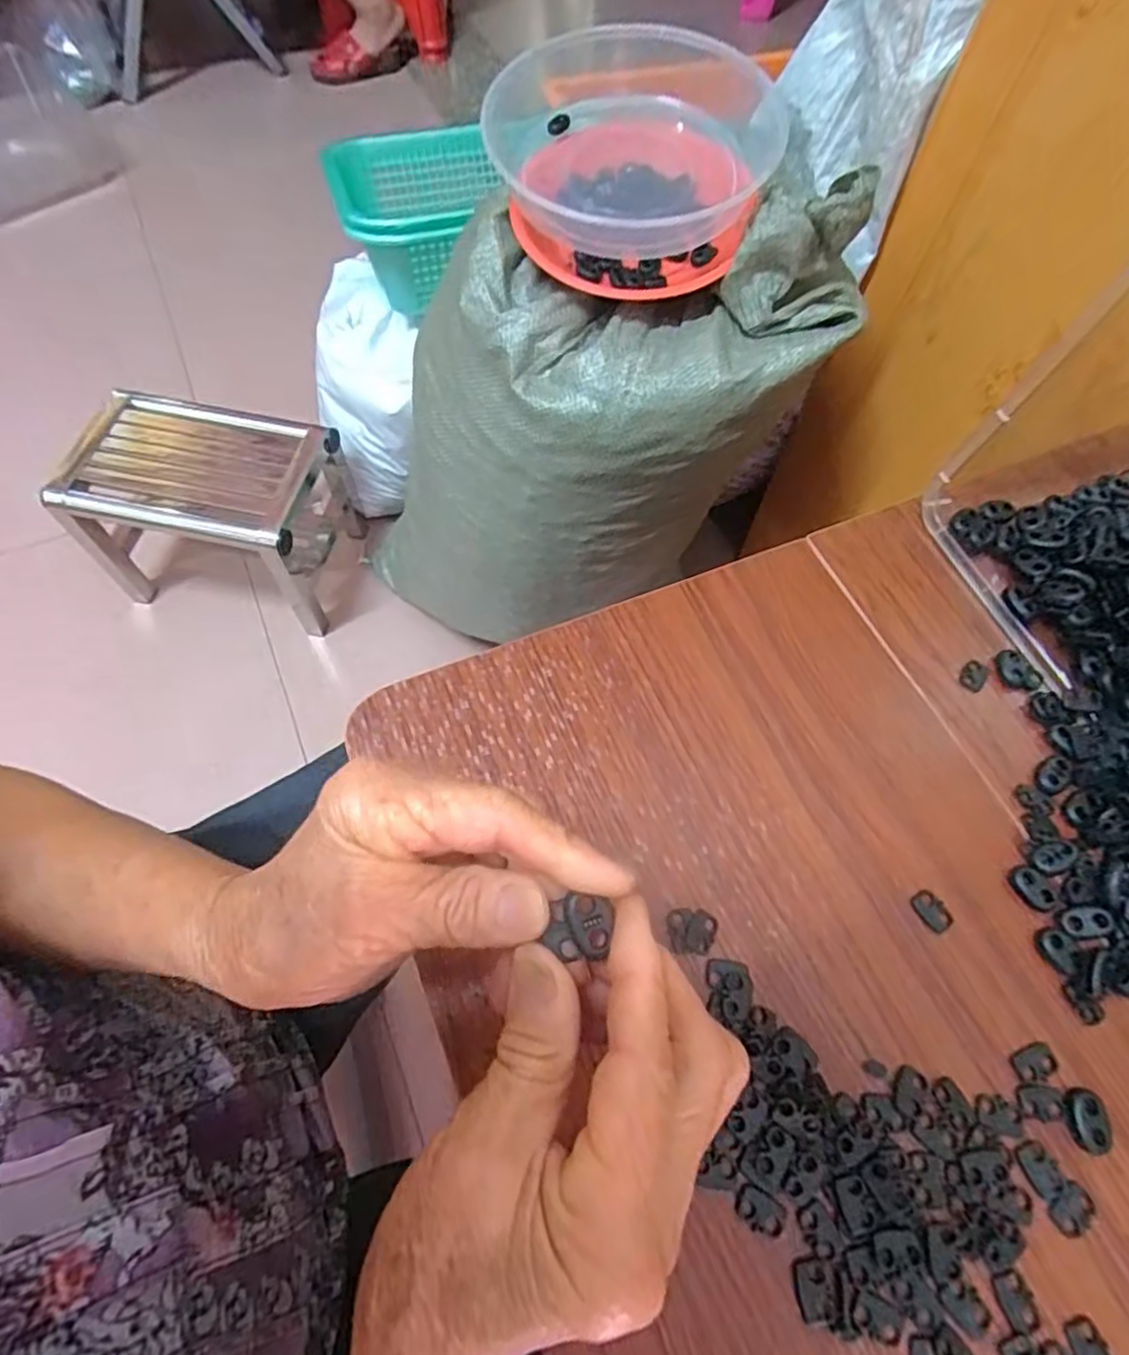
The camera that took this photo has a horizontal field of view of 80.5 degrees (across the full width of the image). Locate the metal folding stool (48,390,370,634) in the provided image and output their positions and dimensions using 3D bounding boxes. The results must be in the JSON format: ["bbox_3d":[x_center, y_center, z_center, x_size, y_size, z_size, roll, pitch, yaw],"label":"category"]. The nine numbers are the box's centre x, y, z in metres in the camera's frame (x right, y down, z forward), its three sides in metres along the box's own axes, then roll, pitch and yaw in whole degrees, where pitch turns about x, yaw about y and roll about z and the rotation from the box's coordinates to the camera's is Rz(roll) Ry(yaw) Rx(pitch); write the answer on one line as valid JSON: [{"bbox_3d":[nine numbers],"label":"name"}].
[{"bbox_3d":[-0.458,-0.222,0.888,0.315,0.201,0.209,8,64,2],"label":"metal folding stool"}]

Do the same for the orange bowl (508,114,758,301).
[{"bbox_3d":[0.049,-0.370,0.534,0.175,0.061,0.162,1,64,-2],"label":"orange bowl"}]

